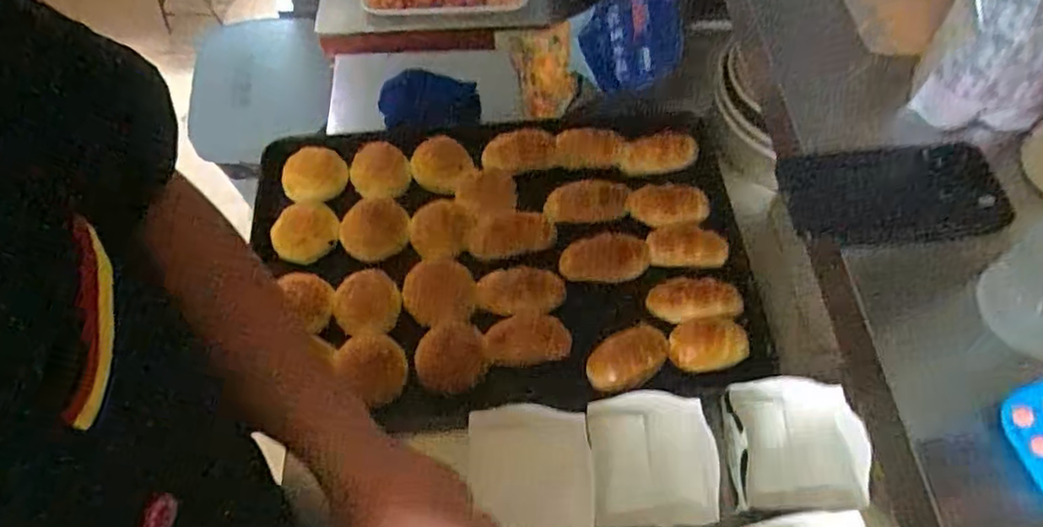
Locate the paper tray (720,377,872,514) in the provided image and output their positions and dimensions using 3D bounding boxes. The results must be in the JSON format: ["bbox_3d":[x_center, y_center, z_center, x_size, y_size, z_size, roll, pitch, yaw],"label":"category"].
[{"bbox_3d":[0.278,0.185,0.669,0.135,0.039,0.133,0,60,0],"label":"paper tray"}]

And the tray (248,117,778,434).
[{"bbox_3d":[-0.024,-0.012,0.787,0.573,0.046,0.387,-4,60,-2],"label":"tray"}]

